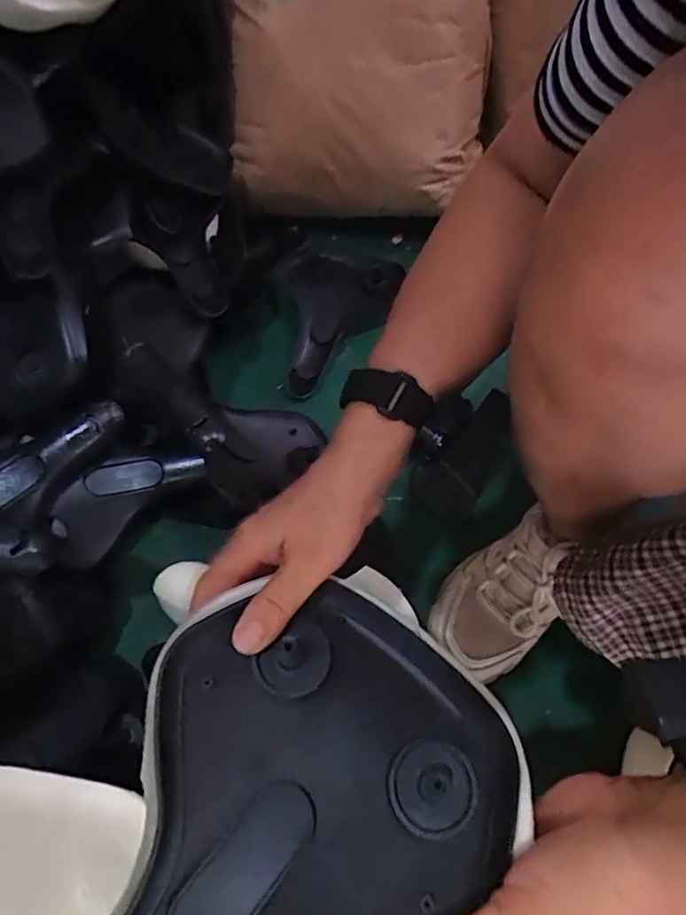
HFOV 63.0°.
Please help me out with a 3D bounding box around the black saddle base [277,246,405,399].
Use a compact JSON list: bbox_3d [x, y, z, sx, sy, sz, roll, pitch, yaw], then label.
[{"bbox_3d":[-0.019,-0.181,0.734,0.159,0.036,0.229,10,62,8],"label":"black saddle base"}]

